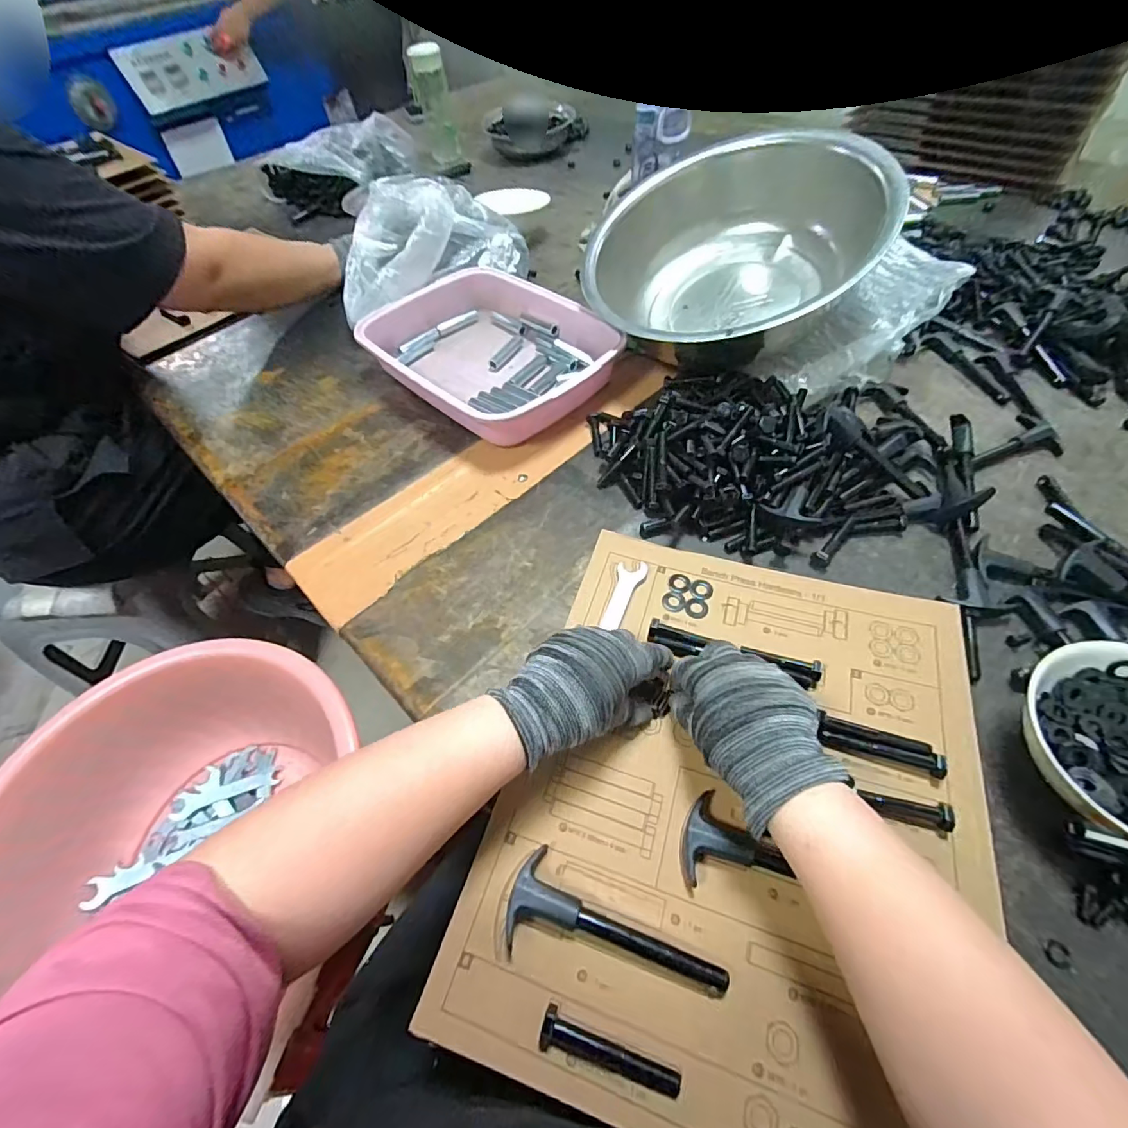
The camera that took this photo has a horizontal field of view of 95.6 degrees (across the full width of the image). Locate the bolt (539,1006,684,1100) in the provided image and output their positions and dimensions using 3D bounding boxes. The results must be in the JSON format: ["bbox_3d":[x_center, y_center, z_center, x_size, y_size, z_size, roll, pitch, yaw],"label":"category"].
[{"bbox_3d":[0.024,0.259,0.269,0.074,0.016,0.018,13,56,14],"label":"bolt"}]

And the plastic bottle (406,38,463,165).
[{"bbox_3d":[-0.304,-1.076,1.204,0.082,0.200,0.081,-10,54,-2],"label":"plastic bottle"}]

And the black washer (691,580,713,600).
[{"bbox_3d":[0.121,0.023,0.450,0.019,0.004,0.018,-2,54,3],"label":"black washer"}]

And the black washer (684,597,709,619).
[{"bbox_3d":[0.115,0.038,0.443,0.020,0.004,0.019,-2,54,3],"label":"black washer"}]

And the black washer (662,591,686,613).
[{"bbox_3d":[0.096,0.033,0.449,0.019,0.004,0.021,31,62,24],"label":"black washer"}]

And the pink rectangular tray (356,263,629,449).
[{"bbox_3d":[-0.094,-0.279,0.662,0.241,0.061,0.299,-38,59,-21],"label":"pink rectangular tray"}]

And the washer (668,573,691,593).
[{"bbox_3d":[0.104,0.017,0.457,0.020,0.004,0.019,-2,54,3],"label":"washer"}]

